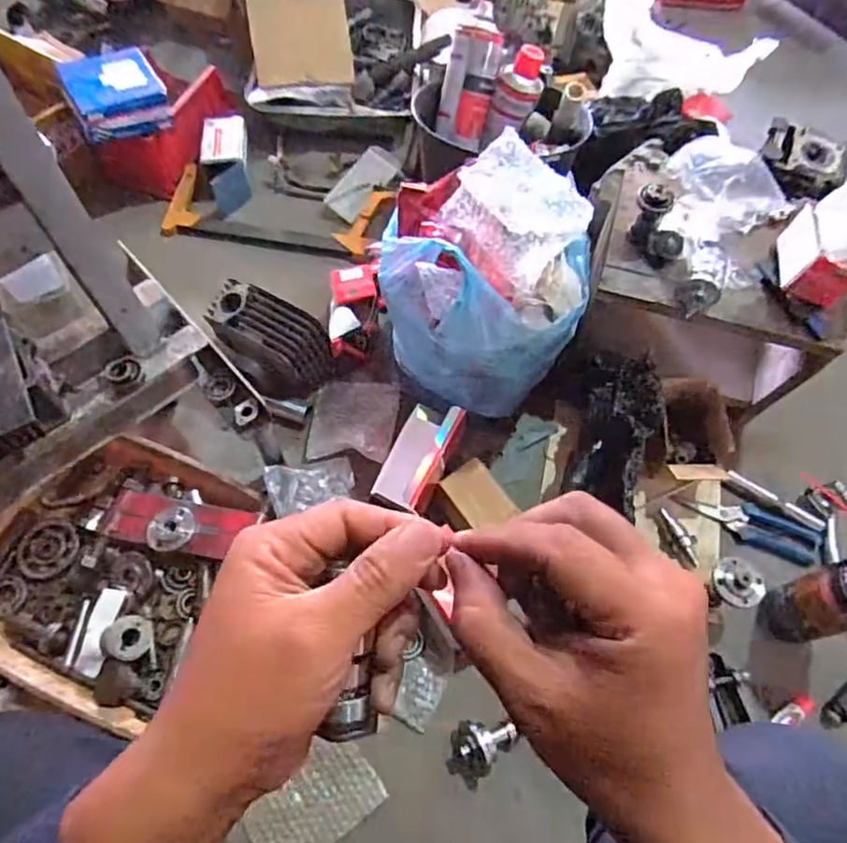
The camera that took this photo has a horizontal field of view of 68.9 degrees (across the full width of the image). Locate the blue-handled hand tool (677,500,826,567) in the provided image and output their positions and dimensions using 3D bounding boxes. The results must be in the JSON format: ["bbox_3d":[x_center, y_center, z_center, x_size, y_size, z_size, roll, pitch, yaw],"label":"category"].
[{"bbox_3d":[0.416,0.131,0.791,0.168,0.013,0.051,21,89,8],"label":"blue-handled hand tool"}]

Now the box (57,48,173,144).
[{"bbox_3d":[-0.458,-0.490,0.930,0.131,0.067,0.121,-25,66,-14],"label":"box"}]

